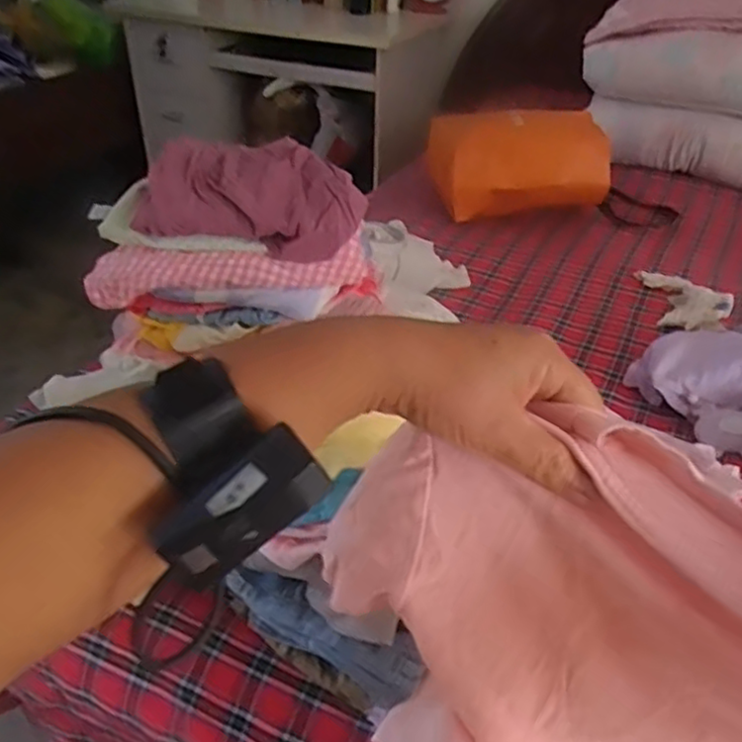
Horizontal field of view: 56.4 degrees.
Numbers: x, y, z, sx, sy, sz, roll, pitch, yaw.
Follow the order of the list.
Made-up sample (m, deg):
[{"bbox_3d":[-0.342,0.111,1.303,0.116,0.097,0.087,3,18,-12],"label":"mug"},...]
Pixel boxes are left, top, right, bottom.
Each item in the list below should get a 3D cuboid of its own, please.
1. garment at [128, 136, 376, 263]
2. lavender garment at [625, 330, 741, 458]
[{"bbox_3d":[-0.129,-0.194,0.772,0.237,0.084,0.118,8,36,10],"label":"garment"},{"bbox_3d":[0.448,0.011,0.909,0.175,0.086,0.195,-25,43,-31],"label":"lavender garment"}]

